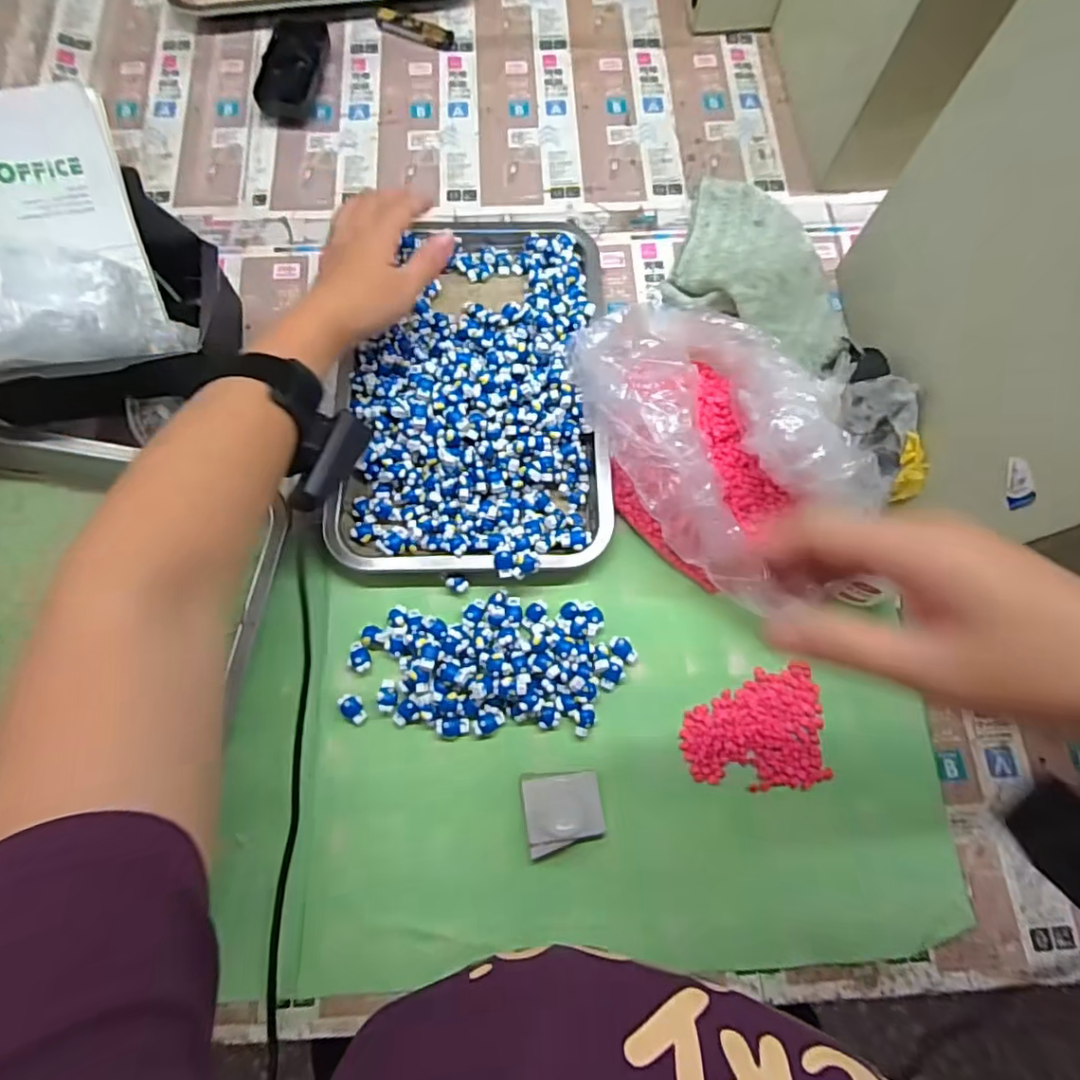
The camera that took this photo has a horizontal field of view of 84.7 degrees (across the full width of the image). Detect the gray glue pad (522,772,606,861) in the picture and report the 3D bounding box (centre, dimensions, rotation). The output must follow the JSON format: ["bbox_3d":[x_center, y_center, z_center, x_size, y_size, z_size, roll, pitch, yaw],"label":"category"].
[{"bbox_3d":[0.016,0.179,0.388,0.049,0.011,0.046,-8,74,-2],"label":"gray glue pad"}]

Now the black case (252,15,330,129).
[{"bbox_3d":[-0.237,-0.460,0.573,0.058,0.028,0.124,5,74,2],"label":"black case"}]

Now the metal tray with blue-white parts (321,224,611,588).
[{"bbox_3d":[-0.053,-0.127,0.466,0.204,0.042,0.319,0,74,0],"label":"metal tray with blue-white parts"}]

